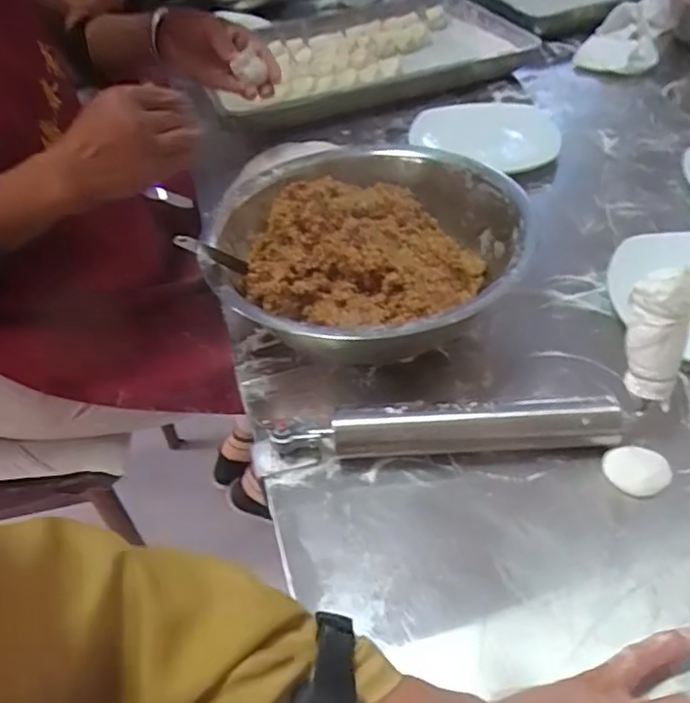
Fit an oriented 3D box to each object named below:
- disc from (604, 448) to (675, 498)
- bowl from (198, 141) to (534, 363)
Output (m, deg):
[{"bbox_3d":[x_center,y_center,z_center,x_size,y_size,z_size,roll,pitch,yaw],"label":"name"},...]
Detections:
[{"bbox_3d":[0.204,0.083,0.426,0.045,0.008,0.035,-7,45,1],"label":"disc"},{"bbox_3d":[0.016,-0.088,0.568,0.278,0.095,0.282,-4,45,4],"label":"bowl"}]

